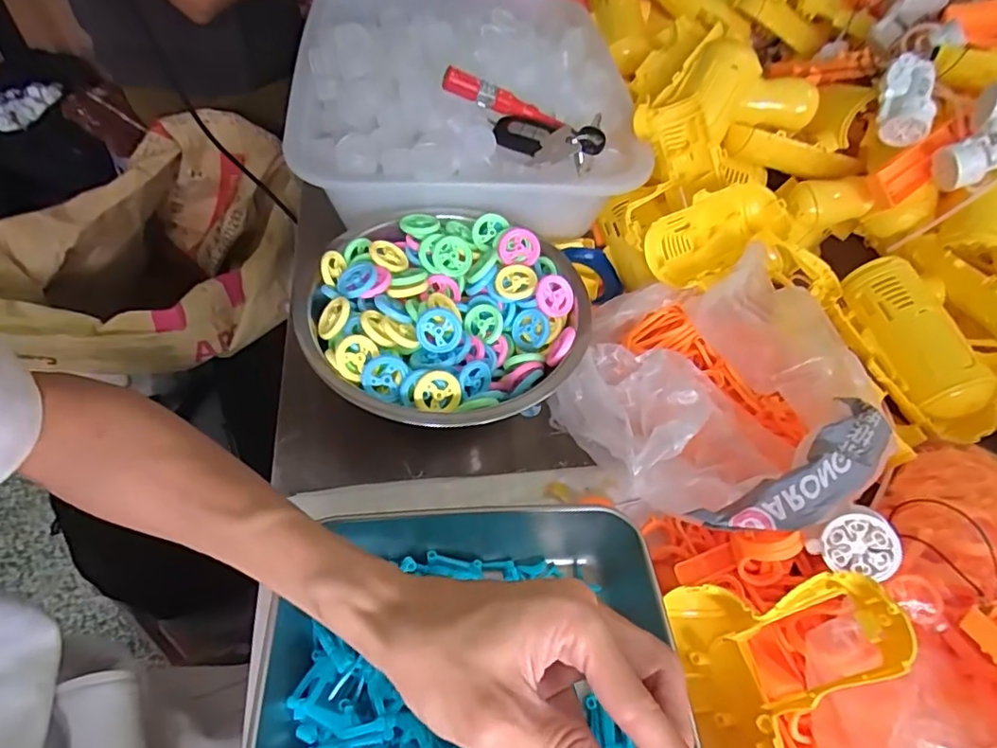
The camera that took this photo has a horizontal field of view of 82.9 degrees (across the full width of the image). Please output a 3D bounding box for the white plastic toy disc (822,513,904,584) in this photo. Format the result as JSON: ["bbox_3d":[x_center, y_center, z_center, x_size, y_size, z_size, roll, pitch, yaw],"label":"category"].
[{"bbox_3d":[0.187,0.088,0.292,0.034,0.008,0.032,-5,88,25],"label":"white plastic toy disc"}]

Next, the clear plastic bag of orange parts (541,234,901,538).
[{"bbox_3d":[0.137,0.012,0.371,0.173,0.079,0.198,-7,54,-10],"label":"clear plastic bag of orange parts"}]

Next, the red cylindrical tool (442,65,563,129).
[{"bbox_3d":[0.005,-0.224,0.464,0.105,0.018,0.014,12,51,-21],"label":"red cylindrical tool"}]

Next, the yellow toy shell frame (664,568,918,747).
[{"bbox_3d":[0.142,0.157,0.260,0.034,0.109,0.116,18,57,-38],"label":"yellow toy shell frame"}]

